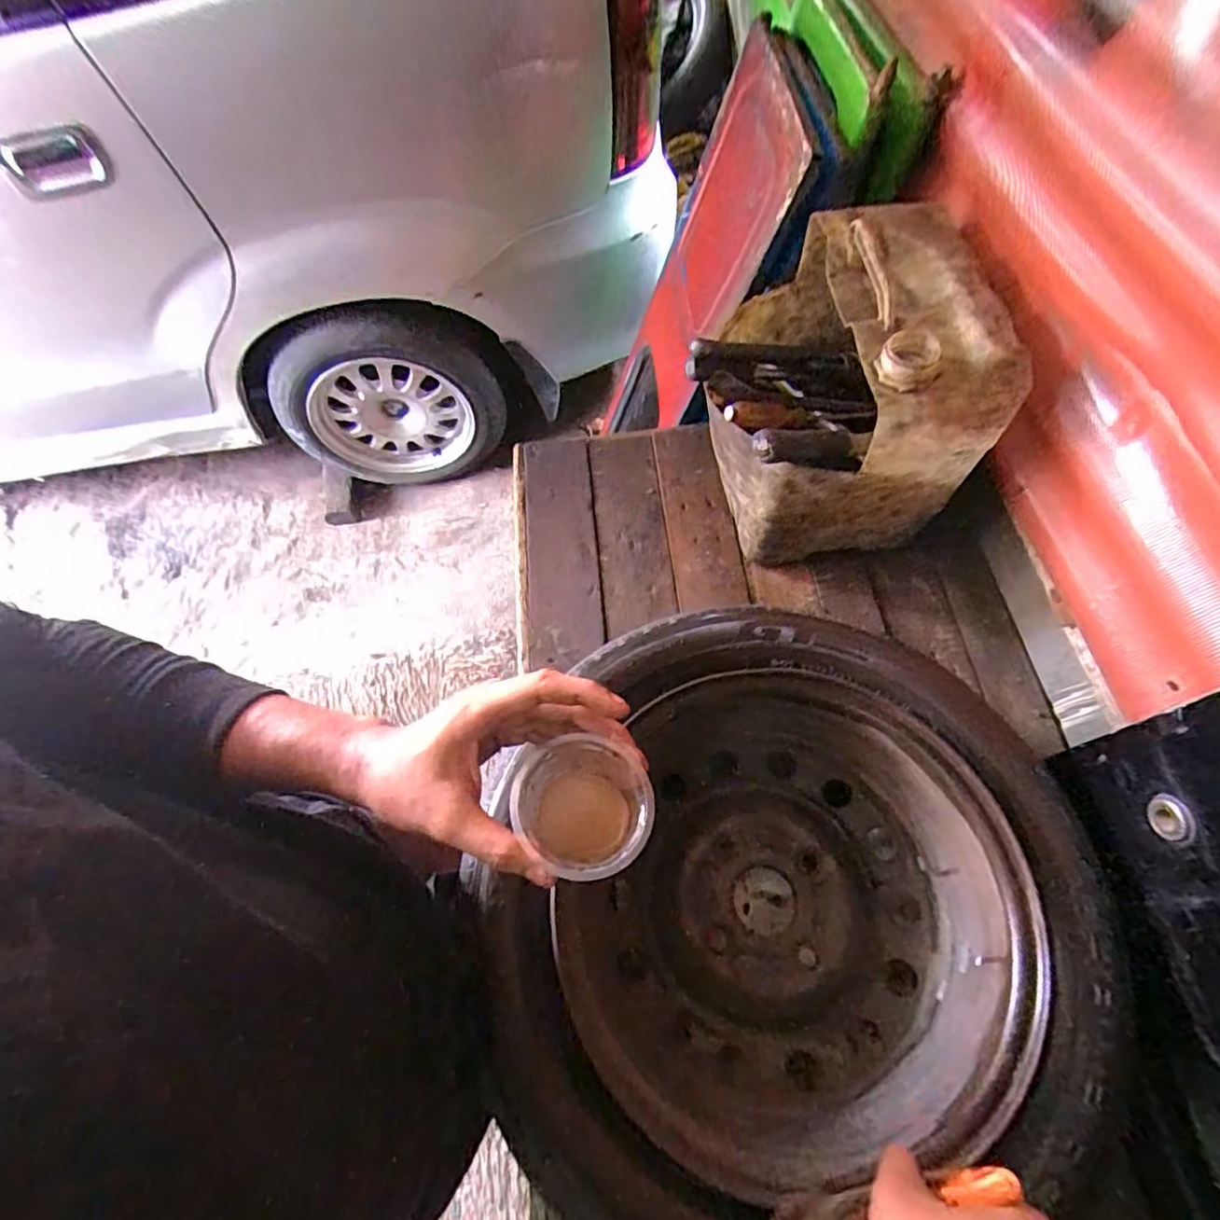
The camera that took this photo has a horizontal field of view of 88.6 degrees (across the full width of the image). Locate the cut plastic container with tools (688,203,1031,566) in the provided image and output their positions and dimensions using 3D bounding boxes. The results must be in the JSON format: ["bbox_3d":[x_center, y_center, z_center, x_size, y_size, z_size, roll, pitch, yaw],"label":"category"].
[{"bbox_3d":[0.244,-0.261,0.751,0.287,0.284,0.292,-4,65,-5],"label":"cut plastic container with tools"}]

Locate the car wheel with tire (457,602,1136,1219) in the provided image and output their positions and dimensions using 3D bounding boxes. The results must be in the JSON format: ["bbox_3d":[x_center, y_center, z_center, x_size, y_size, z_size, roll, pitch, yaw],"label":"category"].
[{"bbox_3d":[0.142,0.239,0.564,0.476,0.158,0.460,1,64,-3],"label":"car wheel with tire"}]

